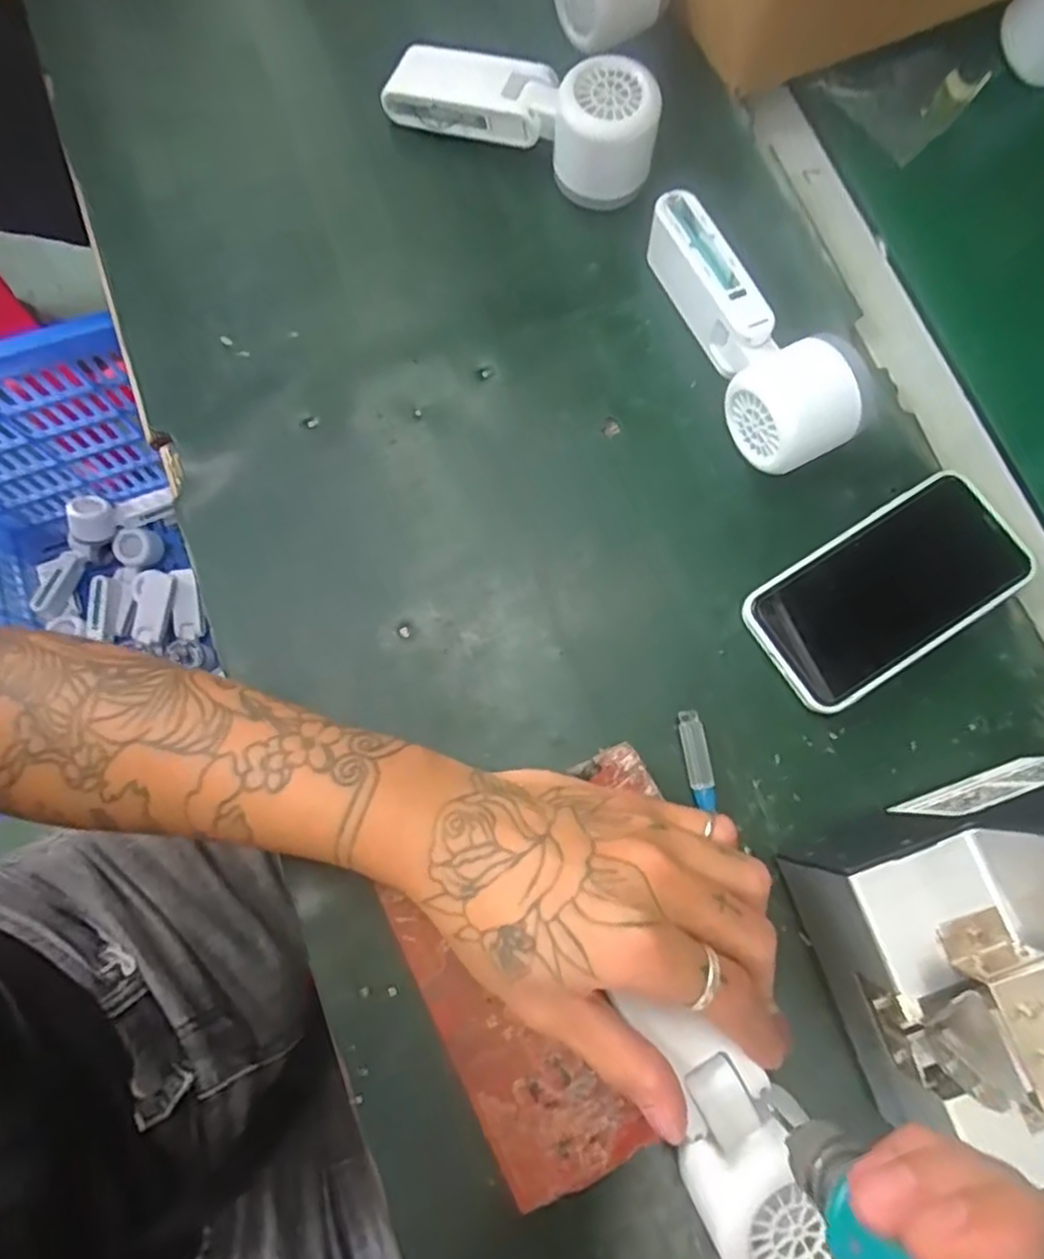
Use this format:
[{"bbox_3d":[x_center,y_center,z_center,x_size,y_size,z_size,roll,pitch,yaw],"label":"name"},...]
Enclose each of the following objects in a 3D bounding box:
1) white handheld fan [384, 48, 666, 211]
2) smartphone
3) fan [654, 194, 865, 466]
[{"bbox_3d":[-0.004,-0.310,0.410,0.170,0.044,0.055,27,79,5],"label":"white handheld fan"},{"bbox_3d":[0.193,-0.021,0.373,0.142,0.013,0.074,-32,80,-7],"label":"smartphone"},{"bbox_3d":[0.122,-0.165,0.379,0.059,0.045,0.166,-24,79,-5],"label":"fan"}]

